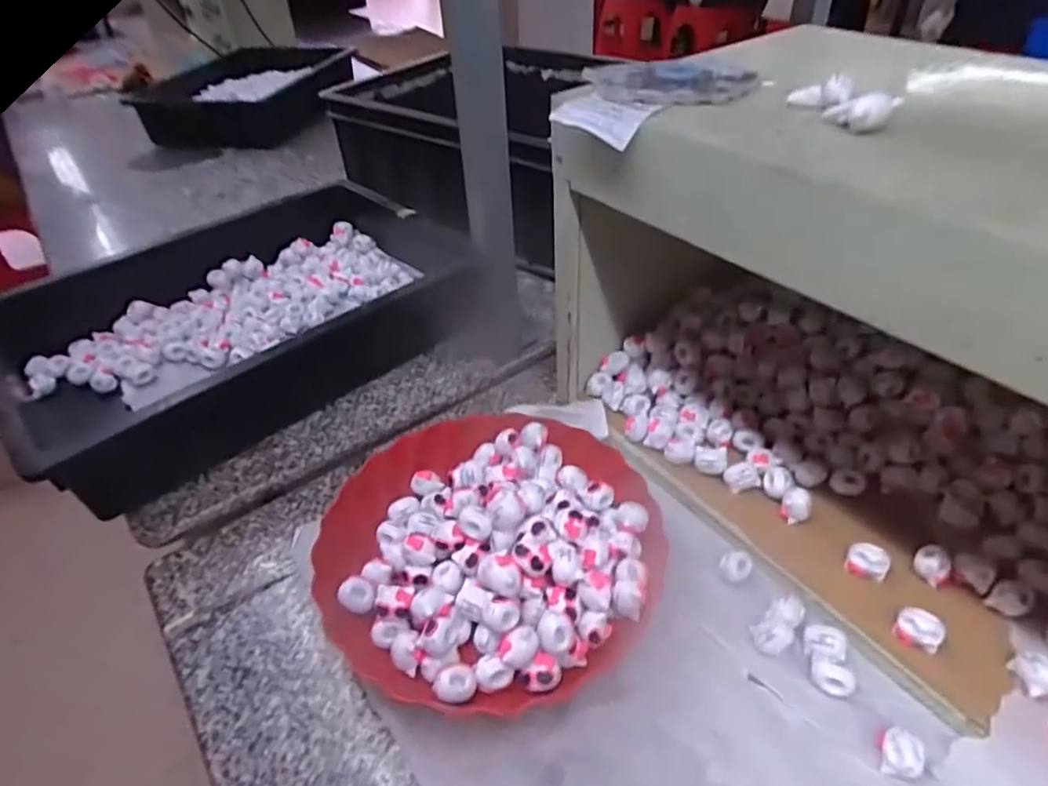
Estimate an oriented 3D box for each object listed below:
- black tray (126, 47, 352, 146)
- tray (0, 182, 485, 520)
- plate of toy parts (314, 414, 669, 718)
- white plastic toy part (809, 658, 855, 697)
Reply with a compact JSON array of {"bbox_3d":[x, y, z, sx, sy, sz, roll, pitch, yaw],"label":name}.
[{"bbox_3d":[-0.593,-0.716,1.432,0.298,0.109,0.551,7,40,12],"label":"black tray"},{"bbox_3d":[-0.313,-0.084,0.681,0.311,0.115,0.463,26,48,29],"label":"tray"},{"bbox_3d":[-0.025,0.111,0.456,0.241,0.069,0.223,-2,41,1],"label":"plate of toy parts"},{"bbox_3d":[0.195,0.182,0.387,0.025,0.015,0.017,13,43,18],"label":"white plastic toy part"}]

